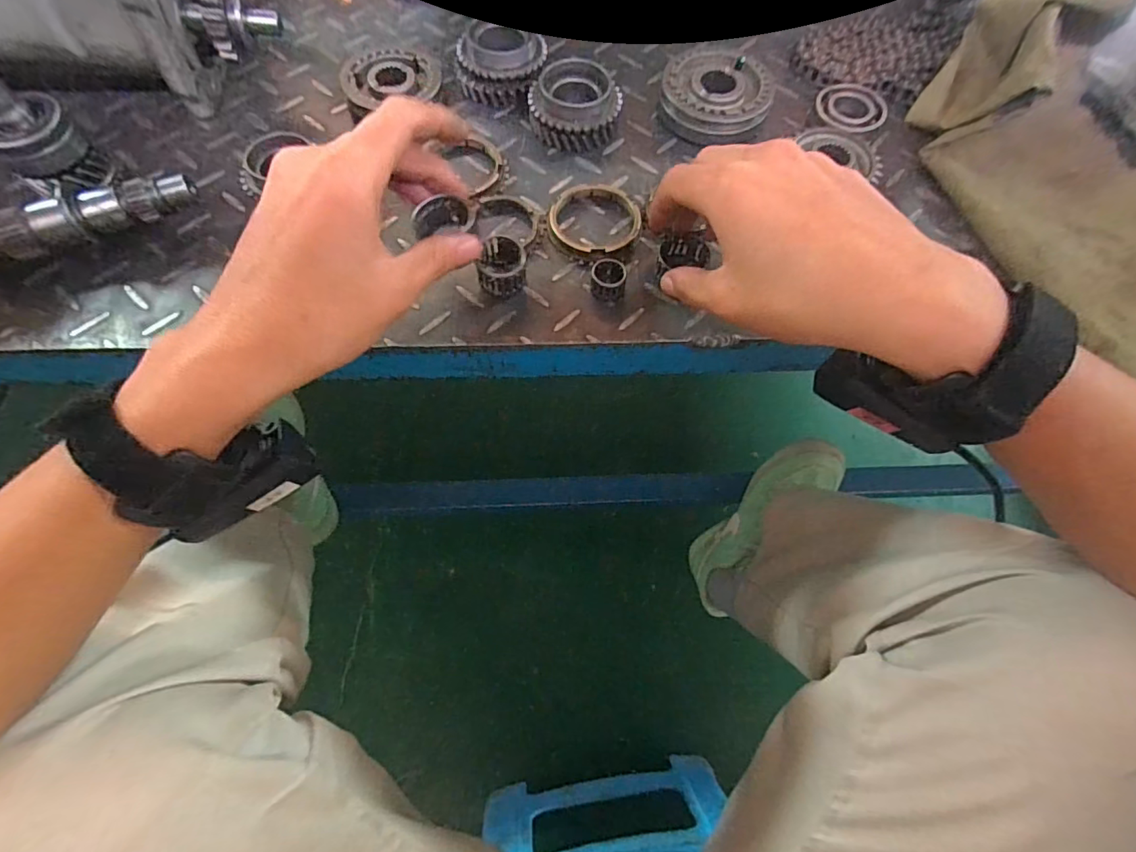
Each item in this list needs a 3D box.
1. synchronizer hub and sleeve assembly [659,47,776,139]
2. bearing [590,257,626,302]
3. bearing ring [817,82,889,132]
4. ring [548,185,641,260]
[{"bbox_3d":[0.110,-0.245,0.381,0.078,0.024,0.070,15,69,5],"label":"synchronizer hub and sleeve assembly"},{"bbox_3d":[0.025,-0.091,0.319,0.021,0.017,0.021,0,69,-1],"label":"bearing"},{"bbox_3d":[0.207,-0.232,0.372,0.044,0.006,0.047,-4,69,-3],"label":"bearing ring"},{"bbox_3d":[0.018,-0.136,0.340,0.059,0.008,0.059,0,69,-1],"label":"ring"}]

